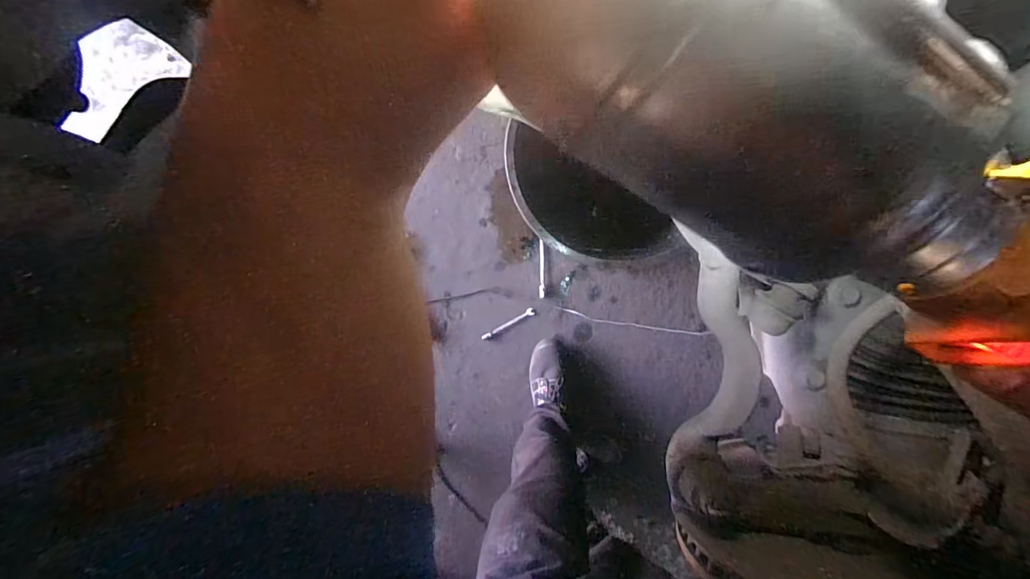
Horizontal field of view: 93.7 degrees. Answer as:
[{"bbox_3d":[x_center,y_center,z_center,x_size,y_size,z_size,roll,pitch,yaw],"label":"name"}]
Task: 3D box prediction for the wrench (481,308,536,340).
[{"bbox_3d":[-0.020,0.101,1.415,0.175,0.005,0.024,-28,89,4],"label":"wrench"}]

